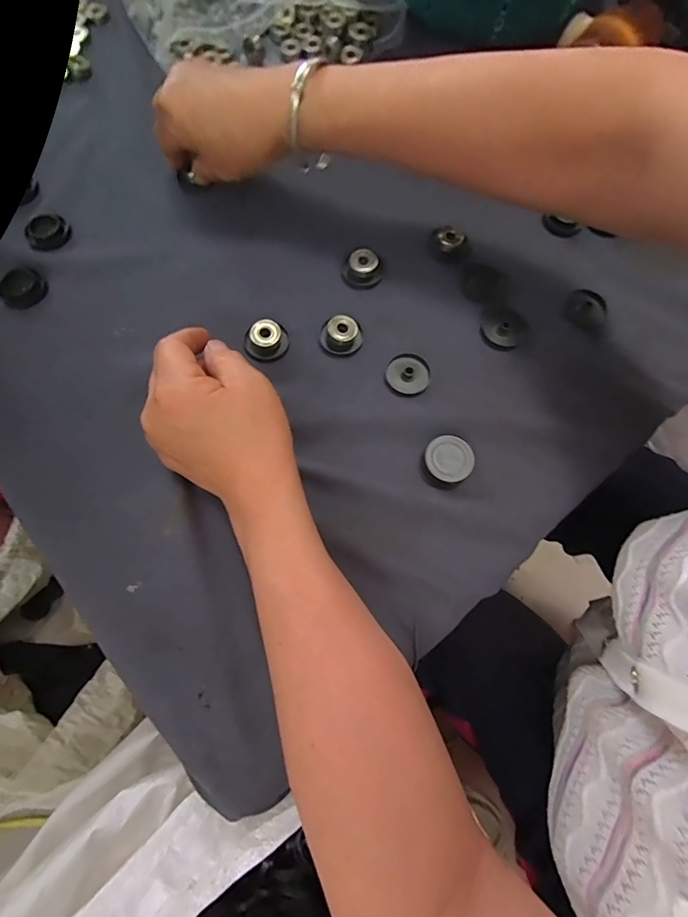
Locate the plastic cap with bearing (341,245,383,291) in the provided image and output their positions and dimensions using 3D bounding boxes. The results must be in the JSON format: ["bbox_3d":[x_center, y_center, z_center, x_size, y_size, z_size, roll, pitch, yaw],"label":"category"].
[{"bbox_3d":[0.013,-0.149,0.333,0.030,0.012,0.030,0,71,-1],"label":"plastic cap with bearing"}]

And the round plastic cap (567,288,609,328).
[{"bbox_3d":[0.188,-0.116,0.330,0.031,0.004,0.032,0,71,-1],"label":"round plastic cap"}]

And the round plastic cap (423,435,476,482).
[{"bbox_3d":[0.070,0.000,0.283,0.031,0.005,0.031,0,71,-1],"label":"round plastic cap"}]

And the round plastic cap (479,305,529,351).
[{"bbox_3d":[0.121,-0.099,0.324,0.035,0.004,0.038,0,71,-1],"label":"round plastic cap"}]

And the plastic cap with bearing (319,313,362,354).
[{"bbox_3d":[-0.001,-0.091,0.315,0.027,0.012,0.027,0,71,-1],"label":"plastic cap with bearing"}]

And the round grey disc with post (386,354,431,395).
[{"bbox_3d":[0.047,-0.062,0.309,0.031,0.004,0.033,0,71,-1],"label":"round grey disc with post"}]

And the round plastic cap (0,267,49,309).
[{"bbox_3d":[-0.245,-0.130,0.324,0.032,0.005,0.032,0,71,-1],"label":"round plastic cap"}]

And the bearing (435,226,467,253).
[{"bbox_3d":[0.084,-0.175,0.344,0.024,0.010,0.020,26,72,8],"label":"bearing"}]

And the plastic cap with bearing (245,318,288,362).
[{"bbox_3d":[-0.057,-0.086,0.312,0.032,0.012,0.028,-17,72,-7],"label":"plastic cap with bearing"}]

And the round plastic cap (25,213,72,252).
[{"bbox_3d":[-0.238,-0.182,0.342,0.033,0.006,0.033,0,71,-1],"label":"round plastic cap"}]

